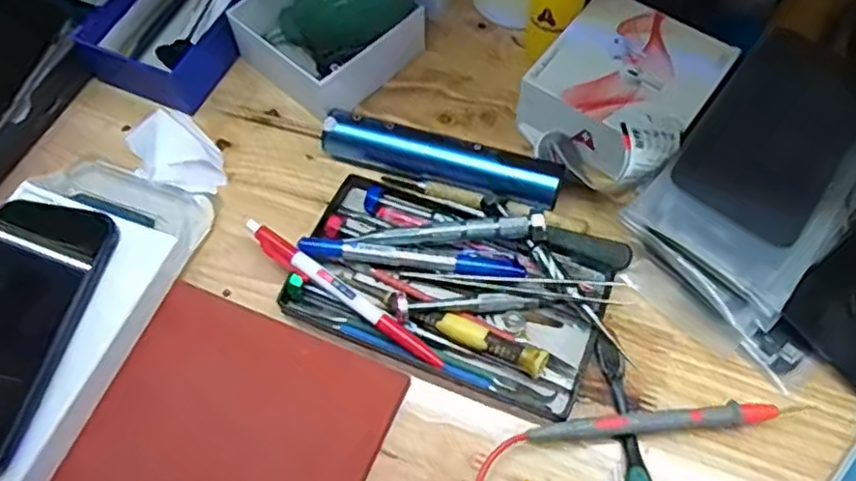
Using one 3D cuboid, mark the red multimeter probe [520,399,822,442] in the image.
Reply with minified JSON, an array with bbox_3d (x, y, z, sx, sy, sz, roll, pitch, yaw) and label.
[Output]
[{"bbox_3d":[0.126,0.094,0.358,0.144,0.015,0.015,-6,63,-1],"label":"red multimeter probe"}]

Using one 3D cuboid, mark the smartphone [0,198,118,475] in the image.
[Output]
[{"bbox_3d":[-0.222,0.044,0.360,0.072,0.016,0.150,14,64,3],"label":"smartphone"}]

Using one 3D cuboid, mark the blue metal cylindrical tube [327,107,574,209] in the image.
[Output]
[{"bbox_3d":[0.008,-0.049,0.426,0.149,0.031,0.028,13,64,9],"label":"blue metal cylindrical tube"}]

